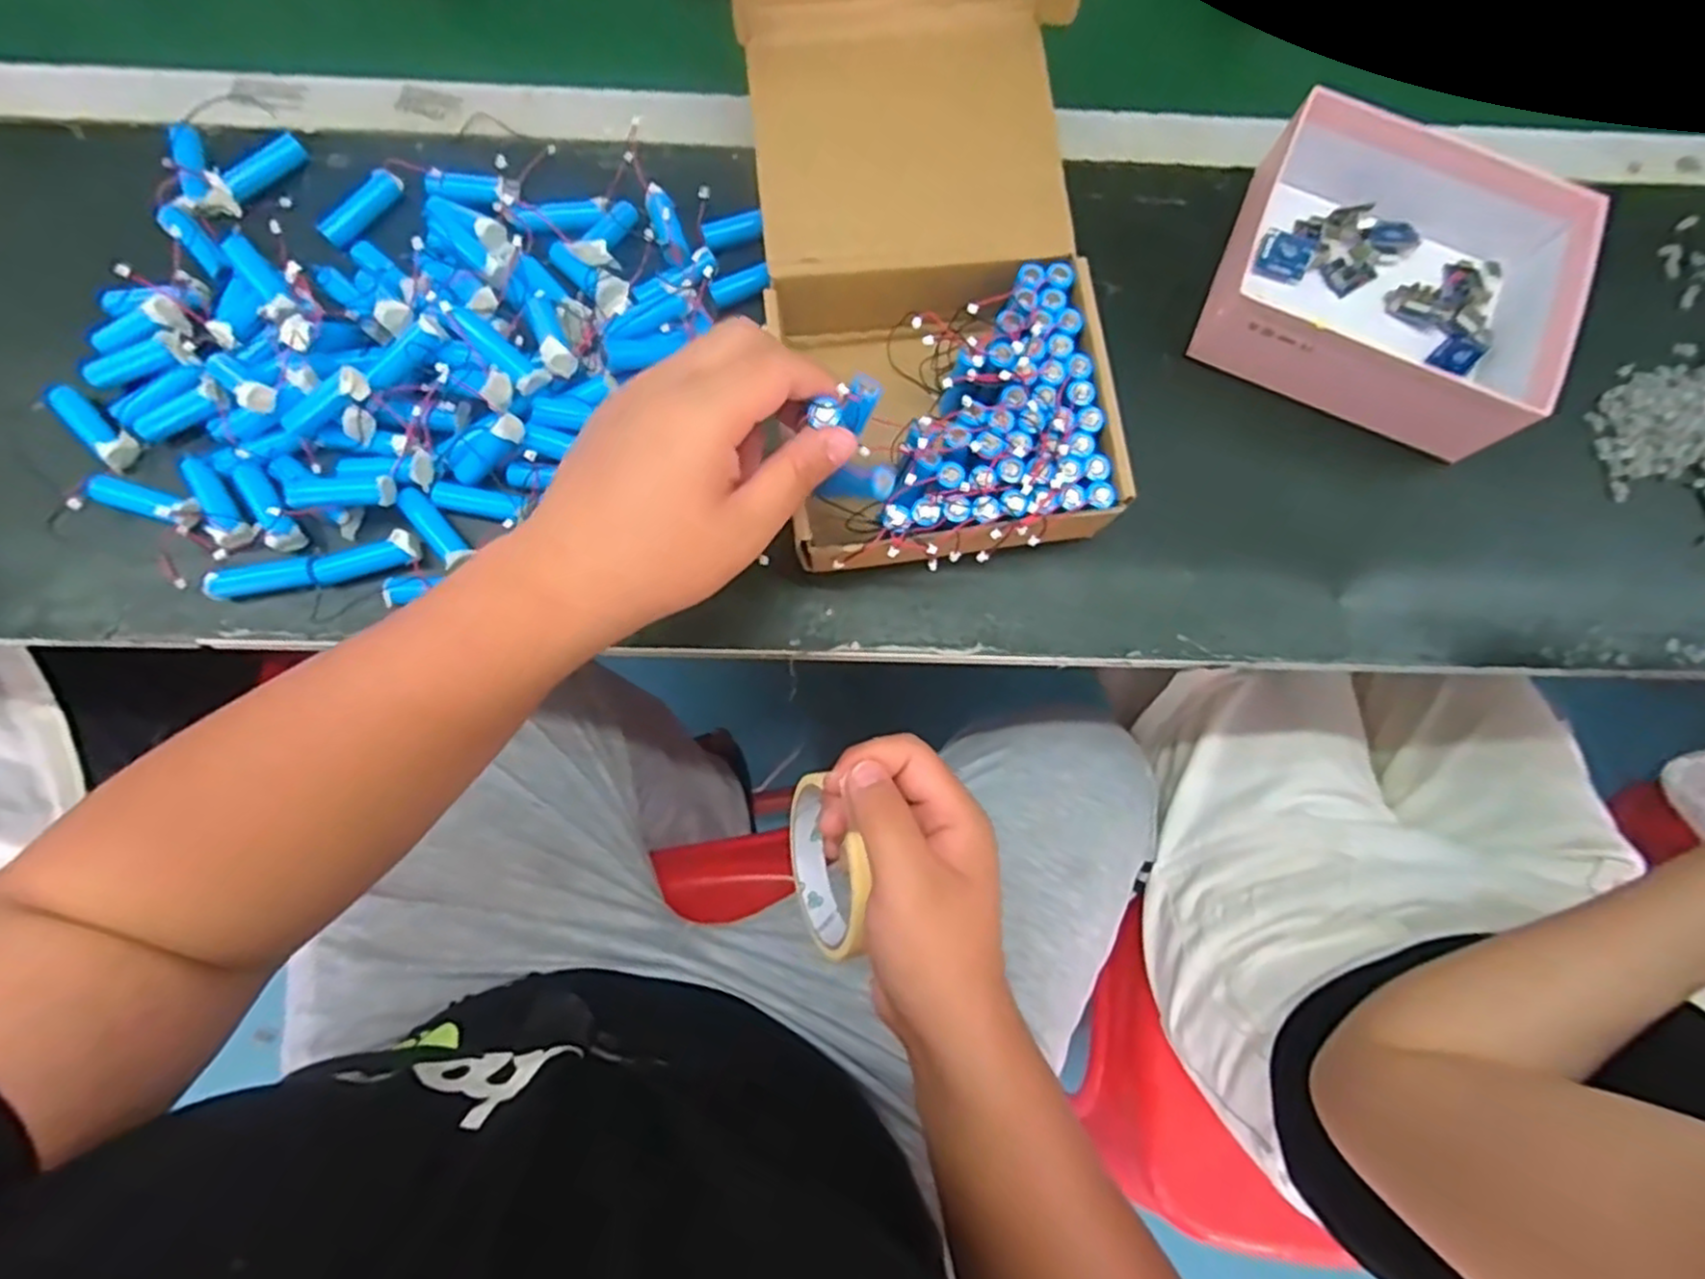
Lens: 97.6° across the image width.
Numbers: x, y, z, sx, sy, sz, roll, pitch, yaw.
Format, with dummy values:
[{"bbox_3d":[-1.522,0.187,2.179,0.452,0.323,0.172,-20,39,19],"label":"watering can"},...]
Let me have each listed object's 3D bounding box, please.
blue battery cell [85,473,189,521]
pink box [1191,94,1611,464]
[{"bbox_3d":[-0.375,-0.073,0.393,0.053,0.013,0.016,18,80,0],"label":"blue battery cell"},{"bbox_3d":[0.299,-0.197,0.412,0.175,0.057,0.153,21,80,1],"label":"pink box"}]

